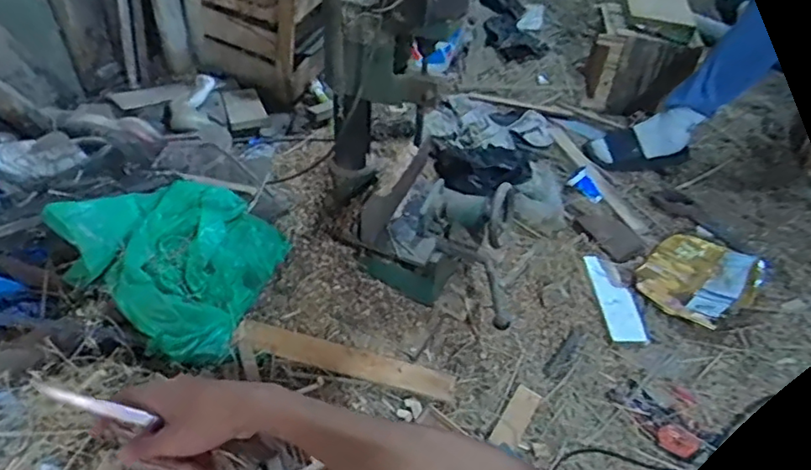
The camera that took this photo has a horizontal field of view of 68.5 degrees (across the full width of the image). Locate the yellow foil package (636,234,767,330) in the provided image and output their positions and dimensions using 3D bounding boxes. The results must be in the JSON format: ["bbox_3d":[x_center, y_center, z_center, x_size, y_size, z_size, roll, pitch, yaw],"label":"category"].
[{"bbox_3d":[0.668,0.087,1.347,0.224,0.040,0.313,34,52,26],"label":"yellow foil package"}]

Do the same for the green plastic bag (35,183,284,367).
[{"bbox_3d":[-0.391,0.030,1.065,0.287,0.201,0.310,24,48,18],"label":"green plastic bag"}]

